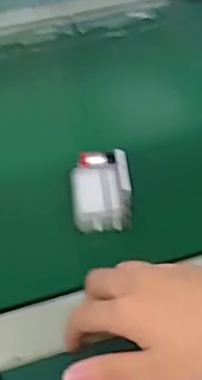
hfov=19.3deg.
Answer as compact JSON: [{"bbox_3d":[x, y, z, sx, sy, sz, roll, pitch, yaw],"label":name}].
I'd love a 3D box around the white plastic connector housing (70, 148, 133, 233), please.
[{"bbox_3d":[0.000,-0.001,0.484,0.047,0.019,0.075,-5,43,-2],"label":"white plastic connector housing"}]

